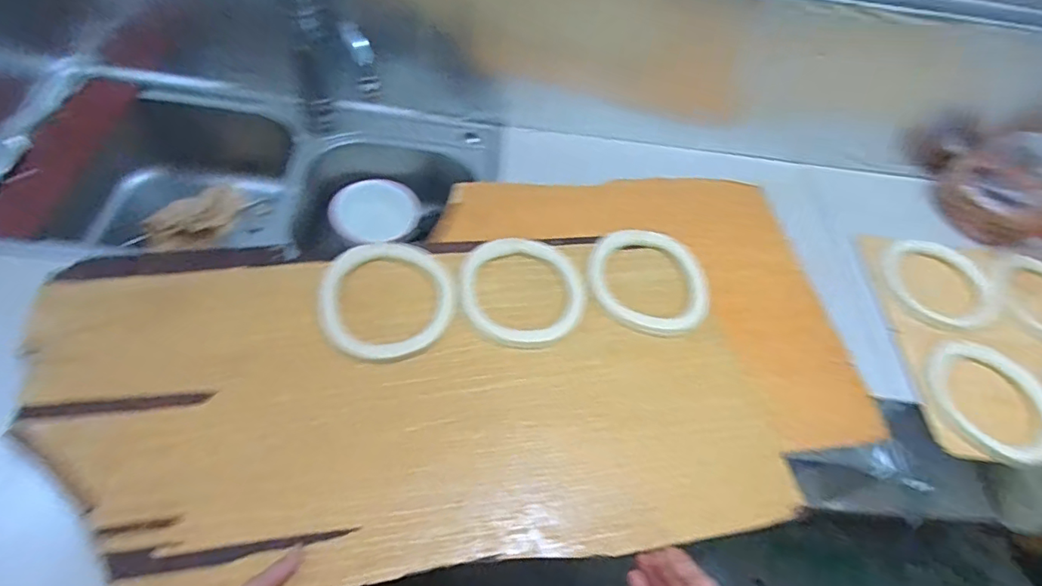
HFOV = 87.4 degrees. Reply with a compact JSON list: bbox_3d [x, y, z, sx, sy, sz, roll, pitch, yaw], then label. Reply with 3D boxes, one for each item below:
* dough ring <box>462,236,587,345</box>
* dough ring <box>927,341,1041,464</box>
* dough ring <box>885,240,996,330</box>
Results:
[{"bbox_3d":[0.004,-0.013,0.795,0.177,0.018,0.188,3,54,-4],"label":"dough ring"},{"bbox_3d":[0.697,0.156,0.803,0.182,0.024,0.182,3,54,-4],"label":"dough ring"},{"bbox_3d":[0.721,-0.020,0.940,0.193,0.017,0.174,-32,63,-25],"label":"dough ring"}]

